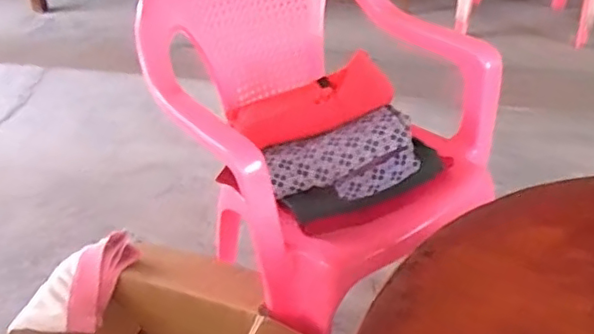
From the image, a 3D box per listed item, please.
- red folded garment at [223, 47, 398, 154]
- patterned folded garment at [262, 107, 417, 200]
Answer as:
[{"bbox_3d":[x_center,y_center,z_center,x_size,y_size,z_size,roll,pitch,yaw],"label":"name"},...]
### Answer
[{"bbox_3d":[0.015,-0.100,0.983,0.272,0.047,0.135,-17,35,10],"label":"red folded garment"},{"bbox_3d":[0.067,-0.016,0.910,0.219,0.075,0.113,-8,37,-10],"label":"patterned folded garment"}]

